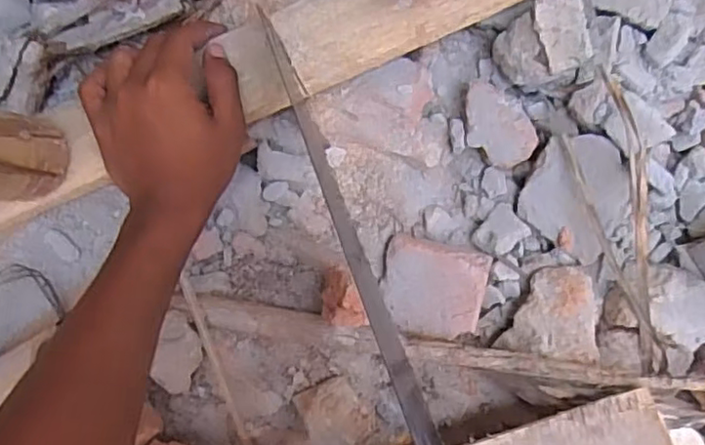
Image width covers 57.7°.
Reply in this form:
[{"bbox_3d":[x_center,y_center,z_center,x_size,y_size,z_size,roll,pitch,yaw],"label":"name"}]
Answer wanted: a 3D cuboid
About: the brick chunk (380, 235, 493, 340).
[{"bbox_3d":[0.063,0.053,0.504,0.078,0.022,0.071,14,94,2],"label":"brick chunk"}]

